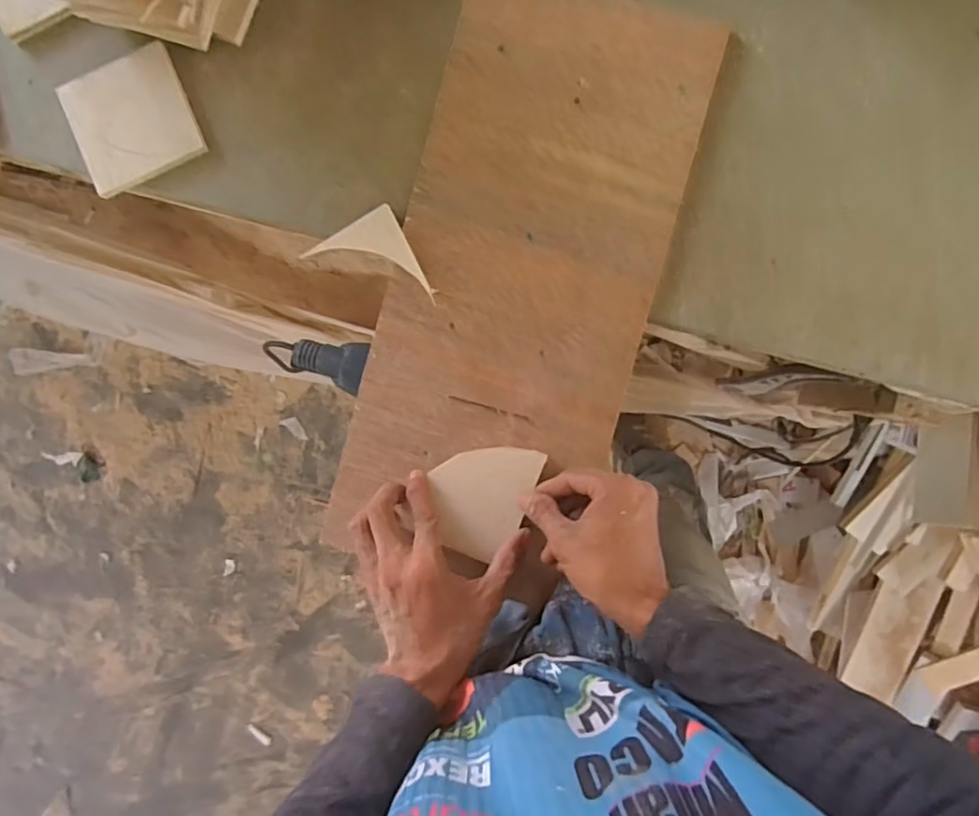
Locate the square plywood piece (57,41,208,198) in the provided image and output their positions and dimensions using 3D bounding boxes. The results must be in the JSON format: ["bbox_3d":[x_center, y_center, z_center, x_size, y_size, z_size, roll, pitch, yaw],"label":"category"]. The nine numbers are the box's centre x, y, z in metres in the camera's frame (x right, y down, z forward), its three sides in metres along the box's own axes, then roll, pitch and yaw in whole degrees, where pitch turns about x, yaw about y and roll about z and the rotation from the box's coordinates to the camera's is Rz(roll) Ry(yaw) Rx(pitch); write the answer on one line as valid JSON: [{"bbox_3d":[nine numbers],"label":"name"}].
[{"bbox_3d":[-0.303,-0.242,0.501,0.098,0.013,0.103,-23,91,3],"label":"square plywood piece"}]

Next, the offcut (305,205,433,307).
[{"bbox_3d":[-0.095,-0.115,0.494,0.075,0.008,0.089,-33,91,3],"label":"offcut"}]

